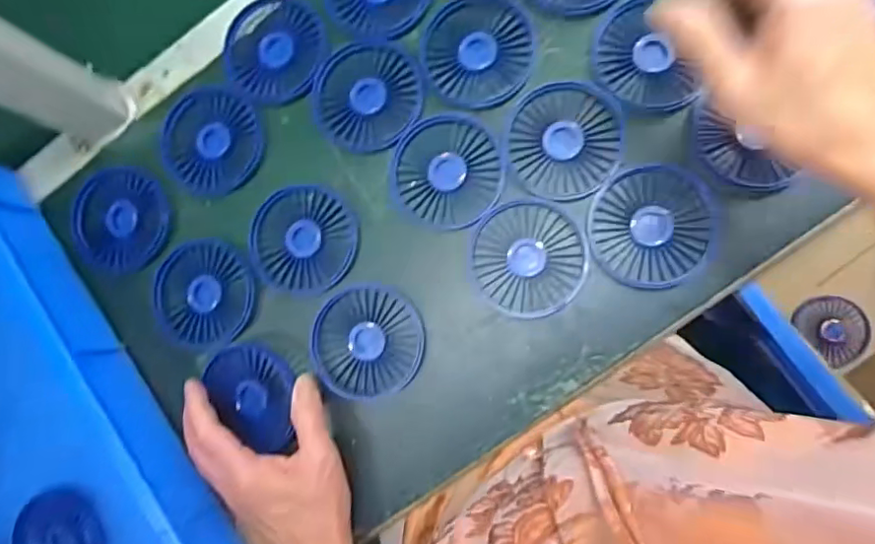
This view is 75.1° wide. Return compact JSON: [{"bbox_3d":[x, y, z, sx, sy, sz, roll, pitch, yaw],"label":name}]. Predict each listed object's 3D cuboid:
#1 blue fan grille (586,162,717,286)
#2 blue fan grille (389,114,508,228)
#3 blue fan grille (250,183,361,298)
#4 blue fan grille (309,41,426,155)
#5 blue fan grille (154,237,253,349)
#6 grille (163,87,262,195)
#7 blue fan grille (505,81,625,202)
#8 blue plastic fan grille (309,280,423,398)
[{"bbox_3d":[0.155,-0.033,0.413,0.085,0.012,0.085,-1,84,11],"label":"blue fan grille"},{"bbox_3d":[0.008,-0.078,0.441,0.084,0.006,0.086,-1,84,11],"label":"blue fan grille"},{"bbox_3d":[-0.106,-0.026,0.454,0.085,0.007,0.084,-1,84,11],"label":"blue fan grille"},{"bbox_3d":[-0.056,-0.139,0.455,0.088,0.009,0.083,-1,84,11],"label":"blue fan grille"},{"bbox_3d":[-0.192,0.018,0.470,0.085,0.009,0.086,-1,84,11],"label":"blue fan grille"},{"bbox_3d":[-0.187,-0.110,0.471,0.084,0.007,0.088,-1,84,11],"label":"grille"},{"bbox_3d":[0.095,-0.098,0.427,0.083,0.006,0.086,-1,84,11],"label":"blue fan grille"},{"bbox_3d":[-0.054,0.054,0.446,0.087,0.012,0.086,-1,84,11],"label":"blue plastic fan grille"}]

